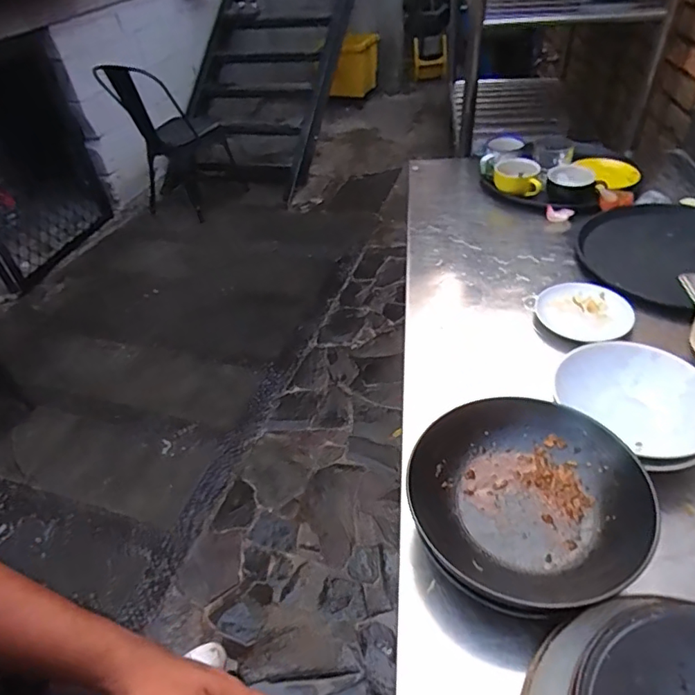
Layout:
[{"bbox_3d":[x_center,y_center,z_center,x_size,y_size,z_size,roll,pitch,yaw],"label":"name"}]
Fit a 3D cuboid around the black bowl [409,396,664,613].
[{"bbox_3d":[0.191,0.155,0.562,0.226,0.048,0.231,-3,43,3],"label":"black bowl"}]

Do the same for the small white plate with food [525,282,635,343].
[{"bbox_3d":[0.383,-0.059,0.854,0.125,0.028,0.142,-23,46,-19],"label":"small white plate with food"}]

